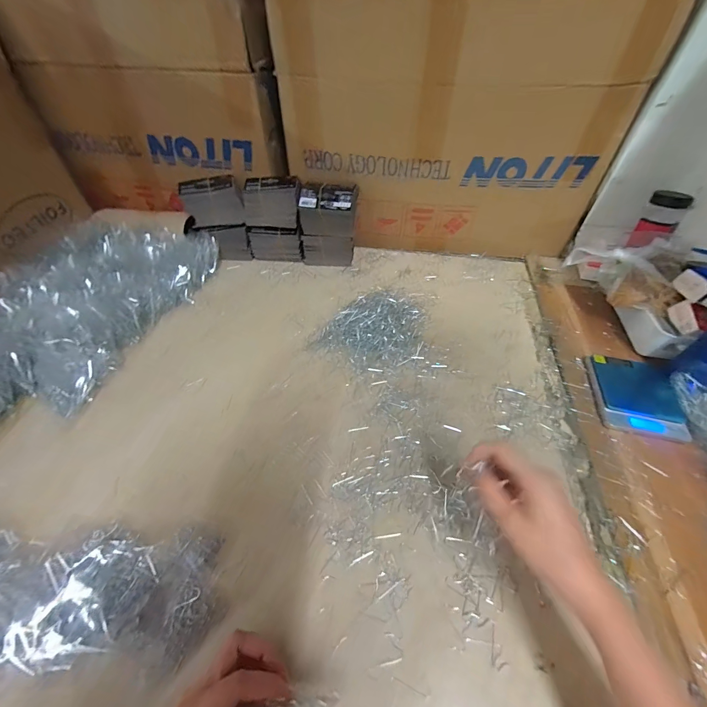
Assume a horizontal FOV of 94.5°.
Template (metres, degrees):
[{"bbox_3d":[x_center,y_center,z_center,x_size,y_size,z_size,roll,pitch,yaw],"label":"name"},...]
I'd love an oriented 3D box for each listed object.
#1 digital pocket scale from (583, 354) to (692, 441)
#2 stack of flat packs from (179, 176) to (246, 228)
[{"bbox_3d":[0.418,0.060,0.484,0.111,0.017,0.130,9,50,7],"label":"digital pocket scale"},{"bbox_3d":[-0.277,-0.291,0.657,0.117,0.091,0.037,-2,49,-2],"label":"stack of flat packs"}]

